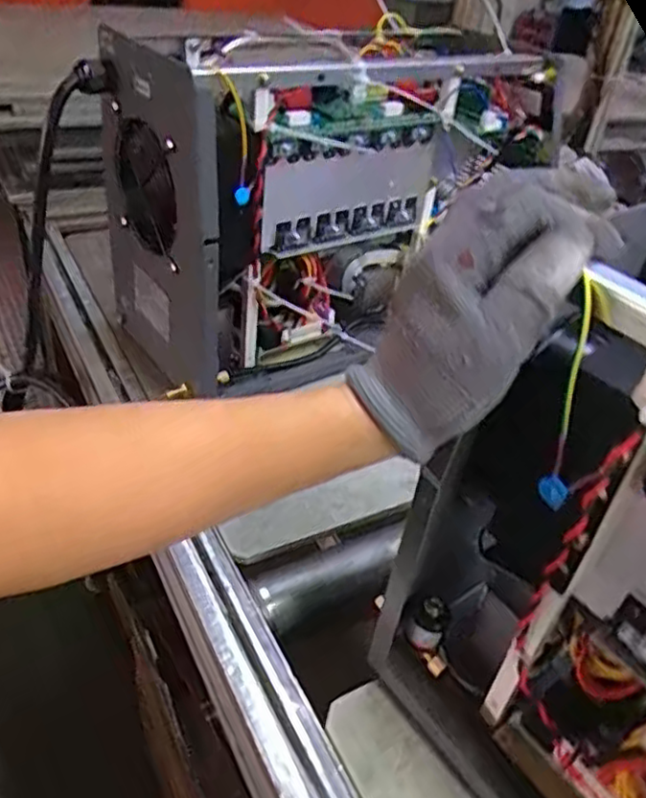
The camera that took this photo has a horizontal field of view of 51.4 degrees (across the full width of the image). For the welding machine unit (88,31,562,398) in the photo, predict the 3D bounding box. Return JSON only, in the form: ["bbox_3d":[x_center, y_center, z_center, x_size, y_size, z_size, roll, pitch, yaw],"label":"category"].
[{"bbox_3d":[0.012,-0.222,0.716,0.436,0.277,0.187,-23,47,-34],"label":"welding machine unit"}]

